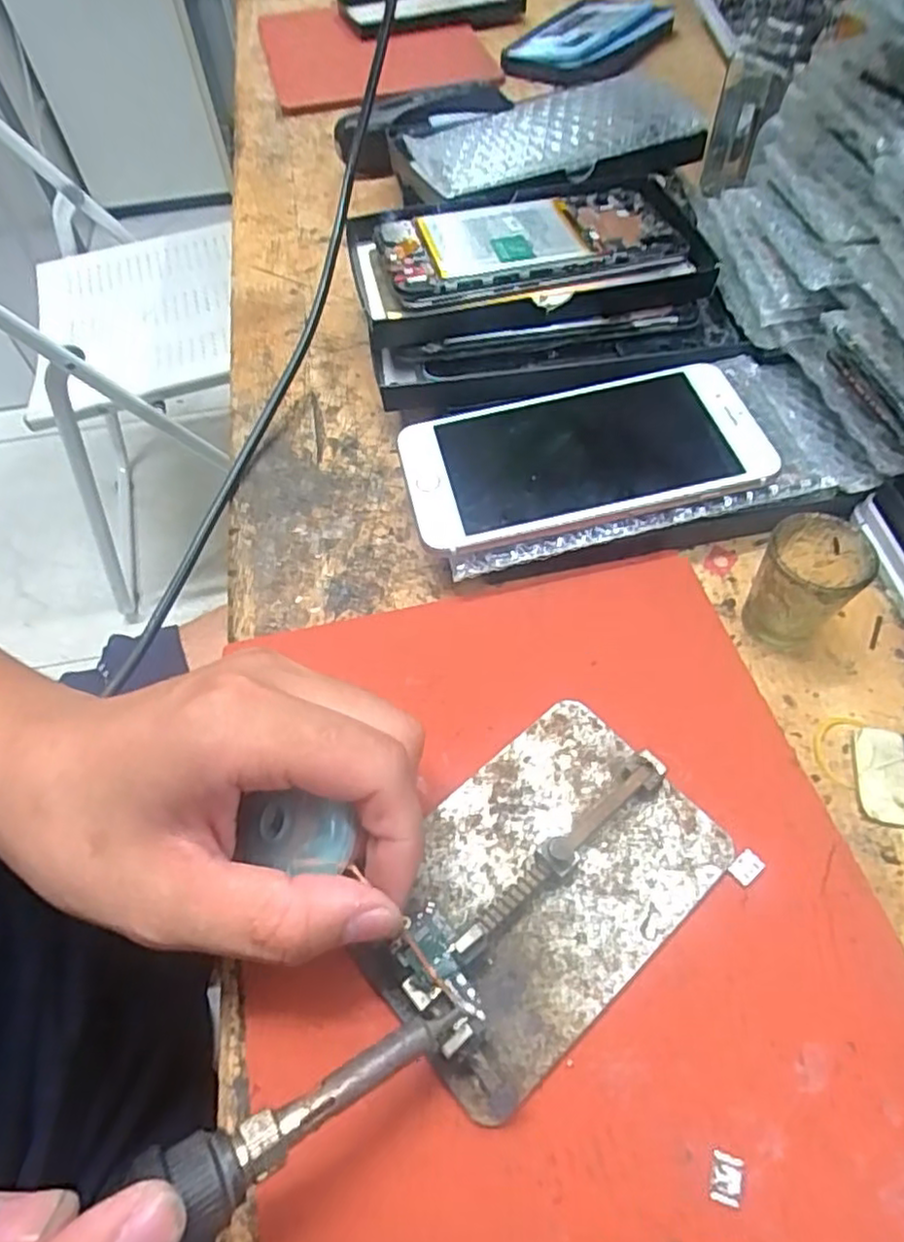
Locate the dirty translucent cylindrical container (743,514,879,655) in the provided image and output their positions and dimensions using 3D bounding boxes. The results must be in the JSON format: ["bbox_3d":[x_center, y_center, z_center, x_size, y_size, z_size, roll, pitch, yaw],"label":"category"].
[{"bbox_3d":[0.135,-0.013,0.262,0.034,0.048,0.036,-1,57,2],"label":"dirty translucent cylindrical container"}]

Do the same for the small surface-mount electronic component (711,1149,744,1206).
[{"bbox_3d":[0.074,0.150,0.181,0.008,0.004,0.011,12,58,11],"label":"small surface-mount electronic component"}]

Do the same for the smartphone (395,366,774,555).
[{"bbox_3d":[0.056,-0.075,0.298,0.152,0.009,0.077,-12,59,-1],"label":"smartphone"}]

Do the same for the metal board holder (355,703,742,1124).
[{"bbox_3d":[0.027,0.083,0.218,0.114,0.020,0.079,-37,63,-19],"label":"metal board holder"}]

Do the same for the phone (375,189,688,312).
[{"bbox_3d":[0.042,-0.209,0.370,0.157,0.011,0.079,-12,66,-3],"label":"phone"}]

